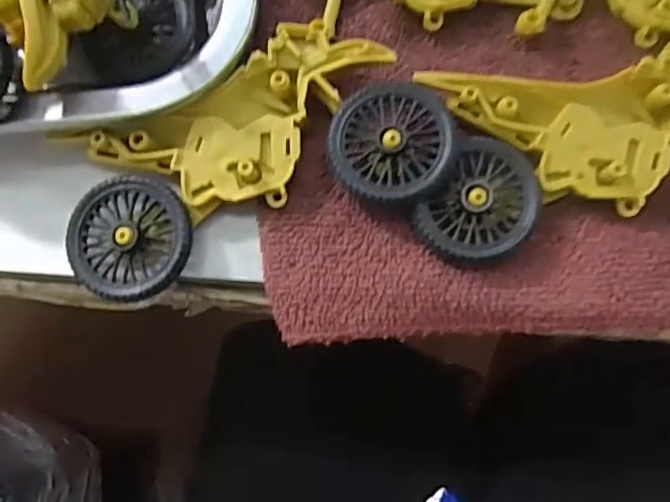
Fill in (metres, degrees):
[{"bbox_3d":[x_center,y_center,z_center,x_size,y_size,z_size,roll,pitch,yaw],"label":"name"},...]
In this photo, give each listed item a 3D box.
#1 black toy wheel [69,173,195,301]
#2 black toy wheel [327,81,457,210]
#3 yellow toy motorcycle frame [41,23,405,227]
[{"bbox_3d":[-0.062,-0.004,0.178,0.037,0.008,0.036,0,76,-2],"label":"black toy wheel"},{"bbox_3d":[0.017,-0.032,0.176,0.036,0.008,0.037,0,76,-2],"label":"black toy wheel"},{"bbox_3d":[-0.027,-0.039,0.182,0.093,0.013,0.048,-30,77,-7],"label":"yellow toy motorcycle frame"}]

